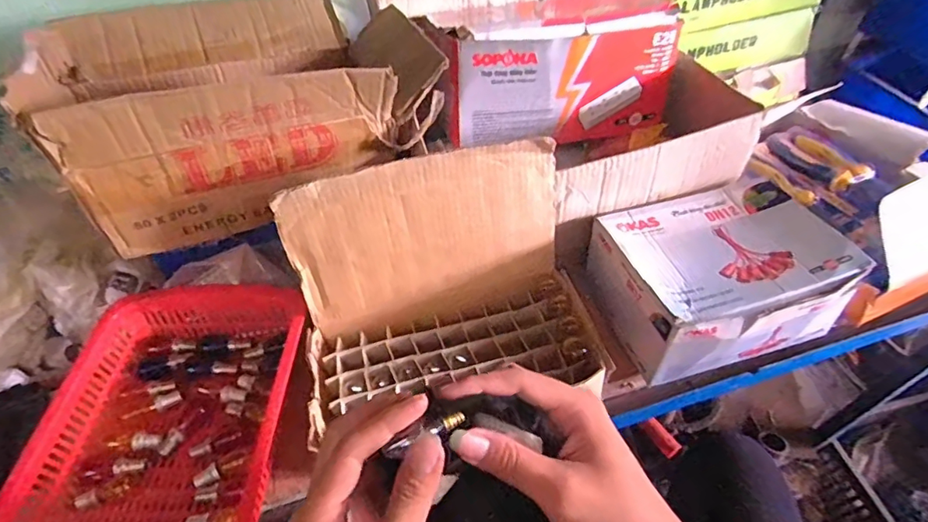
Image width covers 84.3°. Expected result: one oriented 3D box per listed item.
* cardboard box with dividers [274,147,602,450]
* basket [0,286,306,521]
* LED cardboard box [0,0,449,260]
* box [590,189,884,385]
[{"bbox_3d":[-0.017,0.030,0.446,0.262,0.191,0.160,-10,50,-5],"label":"cardboard box with dividers"},{"bbox_3d":[-0.260,0.151,0.457,0.216,0.064,0.278,-2,50,1],"label":"basket"},{"bbox_3d":[-0.200,-0.157,0.507,0.336,0.145,0.186,-22,53,-15],"label":"LED cardboard box"},{"bbox_3d":[0.246,0.011,0.504,0.191,0.090,0.155,-13,51,-8],"label":"box"}]

